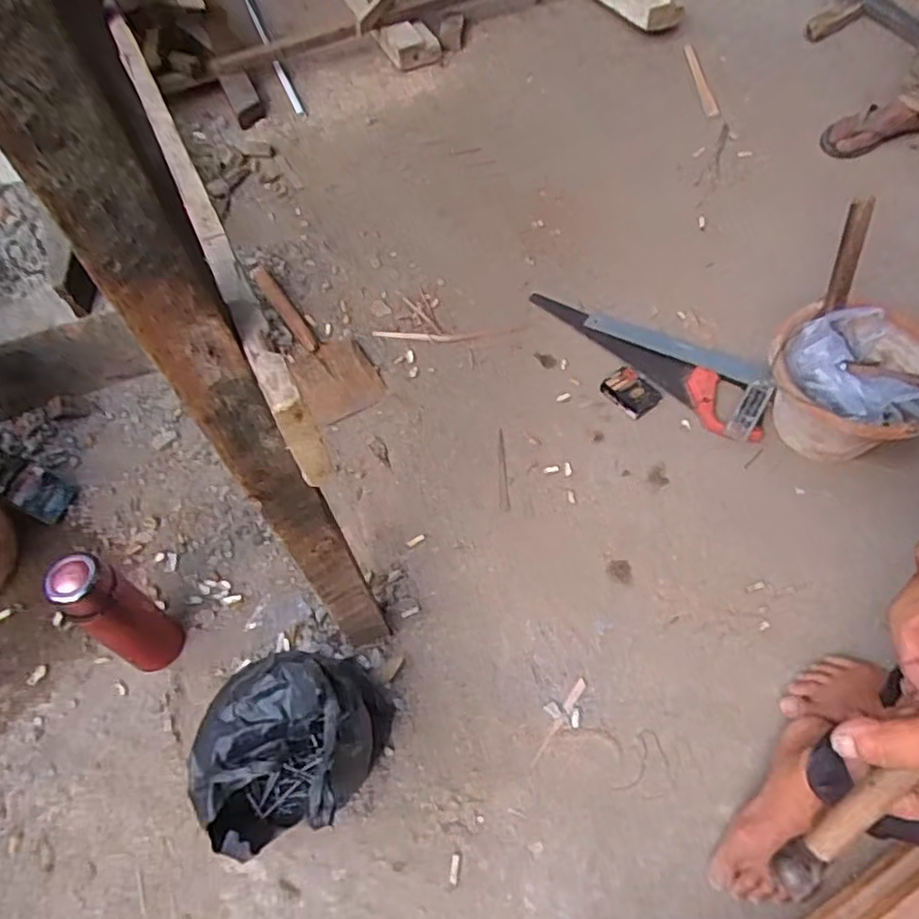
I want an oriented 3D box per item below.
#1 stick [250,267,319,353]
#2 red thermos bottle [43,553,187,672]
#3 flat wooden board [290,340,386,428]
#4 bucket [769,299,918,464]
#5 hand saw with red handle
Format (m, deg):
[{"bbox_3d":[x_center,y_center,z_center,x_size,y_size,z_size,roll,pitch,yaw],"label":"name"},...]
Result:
[{"bbox_3d":[-0.339,-0.295,1.315,0.033,0.019,0.278,-30,61,-16],"label":"stick"},{"bbox_3d":[-0.442,0.206,0.878,0.077,0.229,0.072,-1,58,2],"label":"red thermos bottle"},{"bbox_3d":[-0.222,-0.145,1.219,0.142,0.026,0.163,-30,61,-16],"label":"flat wooden board"},{"bbox_3d":[0.598,-0.117,1.052,0.234,0.187,0.246,-2,58,3],"label":"bucket"},{"bbox_3d":[0.322,-0.184,1.199,0.481,0.040,0.098,38,67,23],"label":"hand saw with red handle"}]

